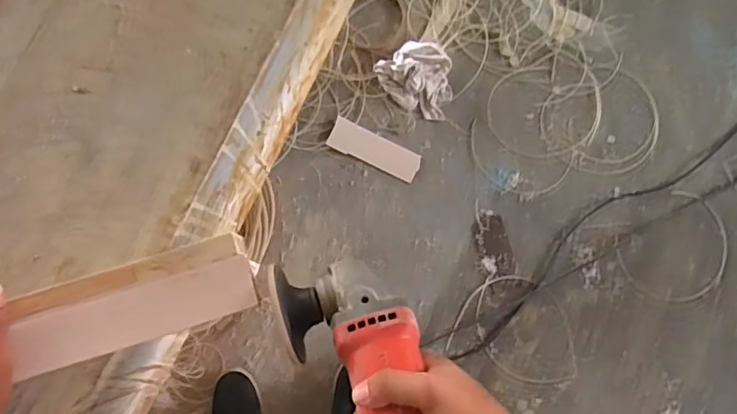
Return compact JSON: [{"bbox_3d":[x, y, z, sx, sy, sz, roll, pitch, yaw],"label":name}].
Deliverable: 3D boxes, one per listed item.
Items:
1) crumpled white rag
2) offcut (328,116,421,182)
[{"bbox_3d":[0.117,-0.318,1.356,0.196,0.056,0.167,22,80,4],"label":"crumpled white rag"},{"bbox_3d":[0.015,-0.138,1.354,0.224,0.005,0.079,26,80,4],"label":"offcut"}]

